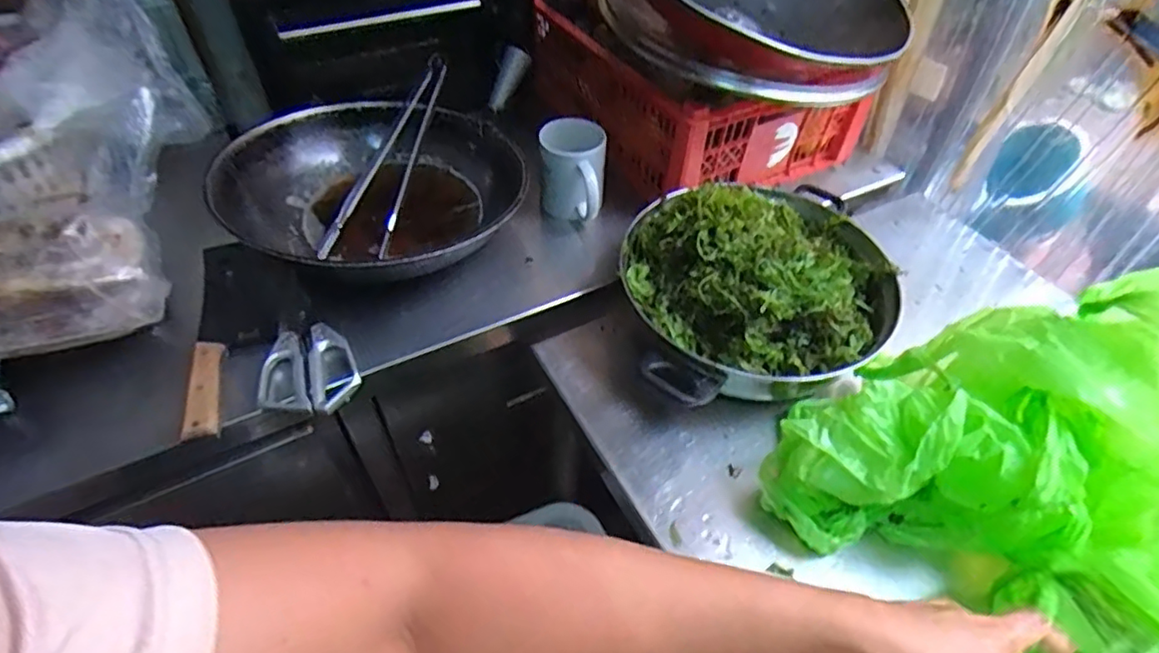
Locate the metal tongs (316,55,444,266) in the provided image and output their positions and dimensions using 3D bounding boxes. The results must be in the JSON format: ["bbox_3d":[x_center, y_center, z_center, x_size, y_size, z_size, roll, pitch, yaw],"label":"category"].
[{"bbox_3d":[-0.225,-0.215,0.770,0.083,0.045,0.332,12,63,7],"label":"metal tongs"}]

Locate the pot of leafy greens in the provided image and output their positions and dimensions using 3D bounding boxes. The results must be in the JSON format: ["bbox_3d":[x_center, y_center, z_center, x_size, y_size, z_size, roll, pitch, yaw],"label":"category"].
[{"bbox_3d":[0.183,-0.049,0.632,0.272,0.138,0.256,2,49,-2],"label":"pot of leafy greens"}]

